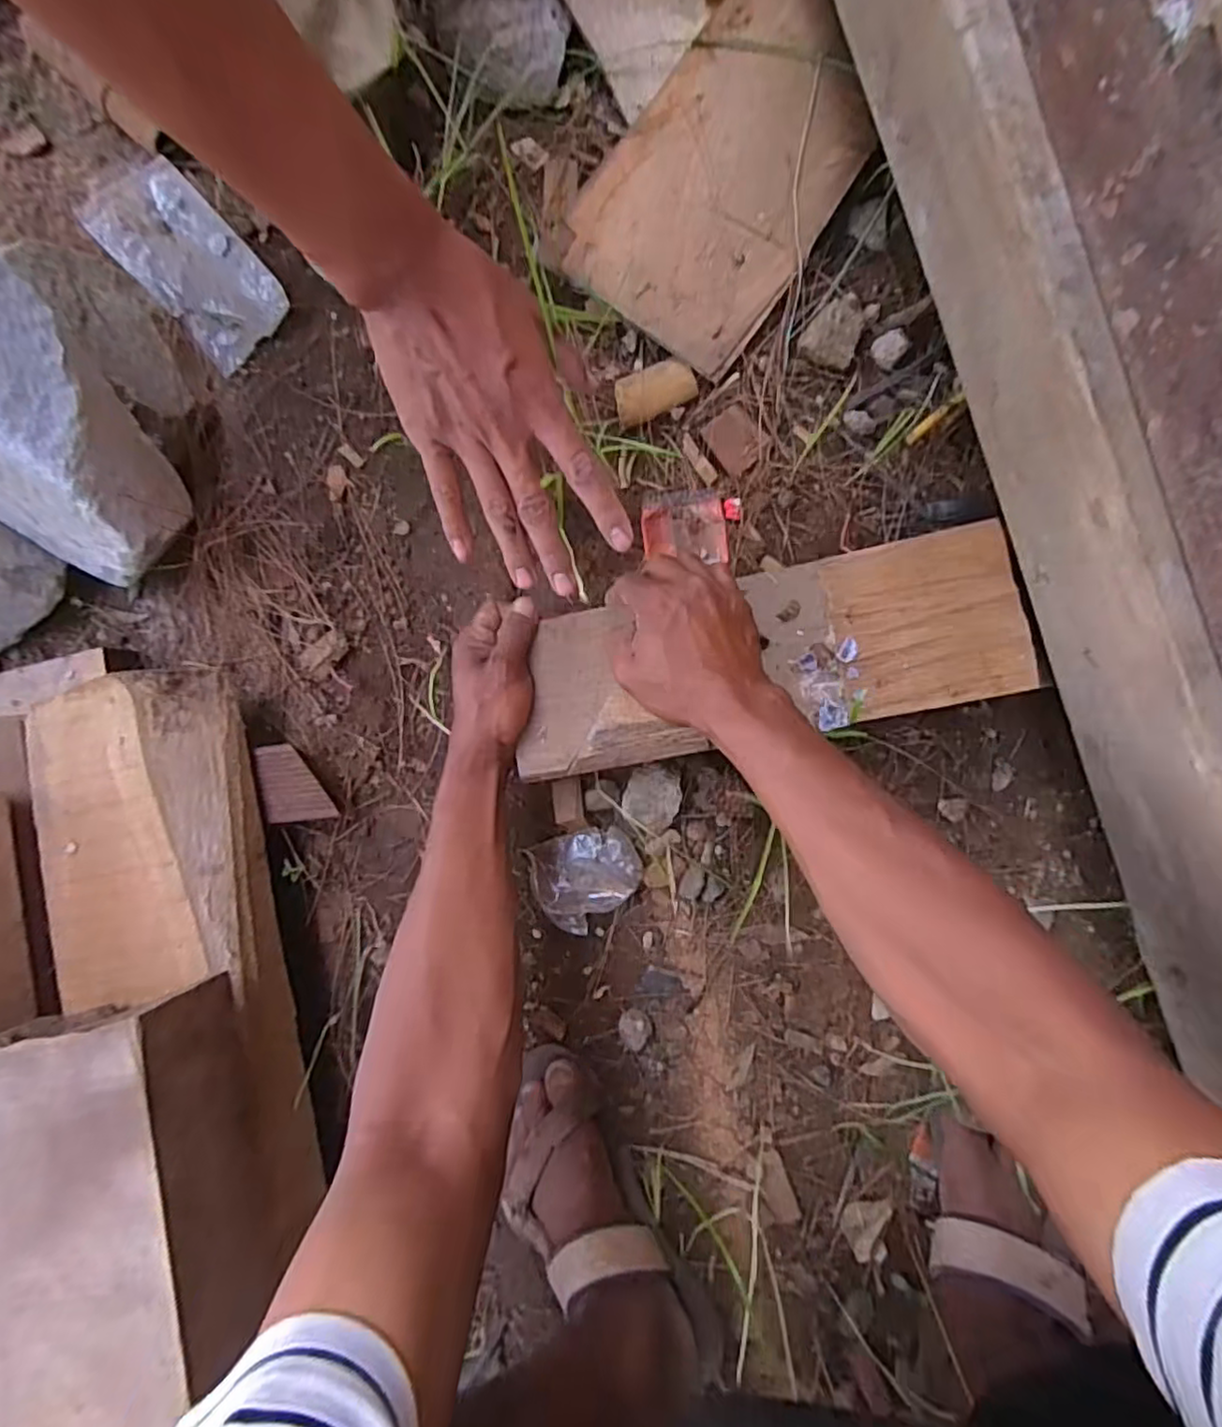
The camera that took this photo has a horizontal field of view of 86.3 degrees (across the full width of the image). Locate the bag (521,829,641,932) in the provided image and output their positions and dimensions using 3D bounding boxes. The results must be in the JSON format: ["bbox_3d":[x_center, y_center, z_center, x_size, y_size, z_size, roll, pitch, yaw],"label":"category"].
[{"bbox_3d":[-0.019,0.140,0.557,0.089,0.024,0.078,-21,85,6],"label":"bag"}]

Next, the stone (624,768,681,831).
[{"bbox_3d":[0.035,0.070,0.546,0.047,0.028,0.049,0,88,7],"label":"stone"}]

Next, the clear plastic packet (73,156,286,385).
[{"bbox_3d":[-0.392,-0.420,0.603,0.094,0.034,0.200,-43,84,3],"label":"clear plastic packet"}]

